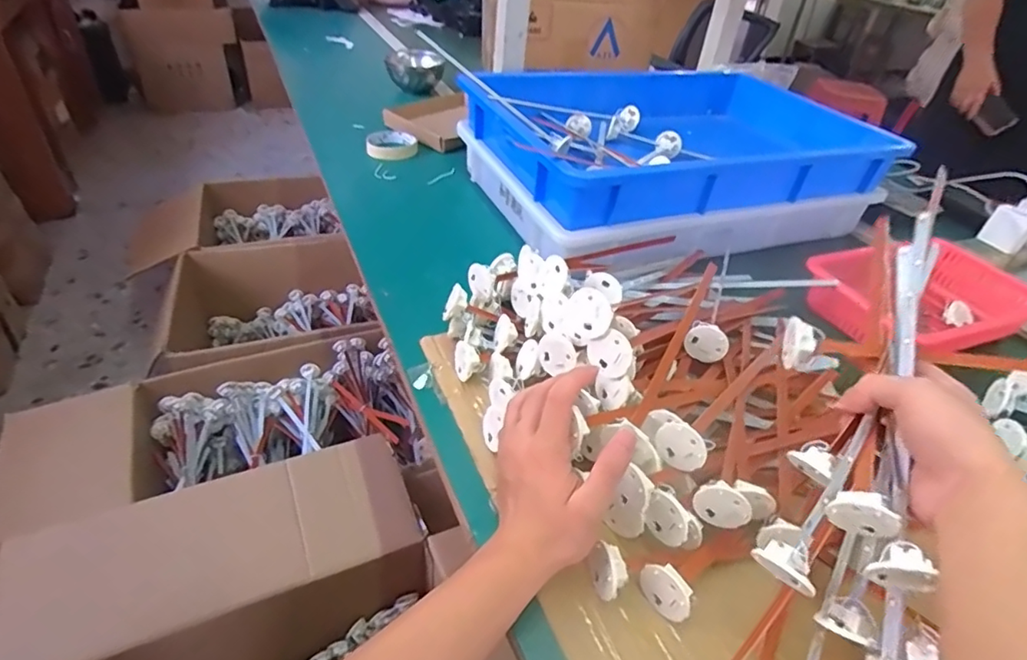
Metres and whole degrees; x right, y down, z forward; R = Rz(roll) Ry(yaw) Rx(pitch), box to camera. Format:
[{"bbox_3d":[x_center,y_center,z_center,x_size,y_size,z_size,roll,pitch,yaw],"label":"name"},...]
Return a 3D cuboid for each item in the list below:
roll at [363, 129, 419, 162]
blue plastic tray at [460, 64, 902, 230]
[{"bbox_3d":[-0.210,-0.323,0.967,0.084,0.020,0.096,-4,41,-13],"label":"roll"},{"bbox_3d":[0.242,-0.310,0.862,0.602,0.084,0.423,-11,43,-20],"label":"blue plastic tray"}]

